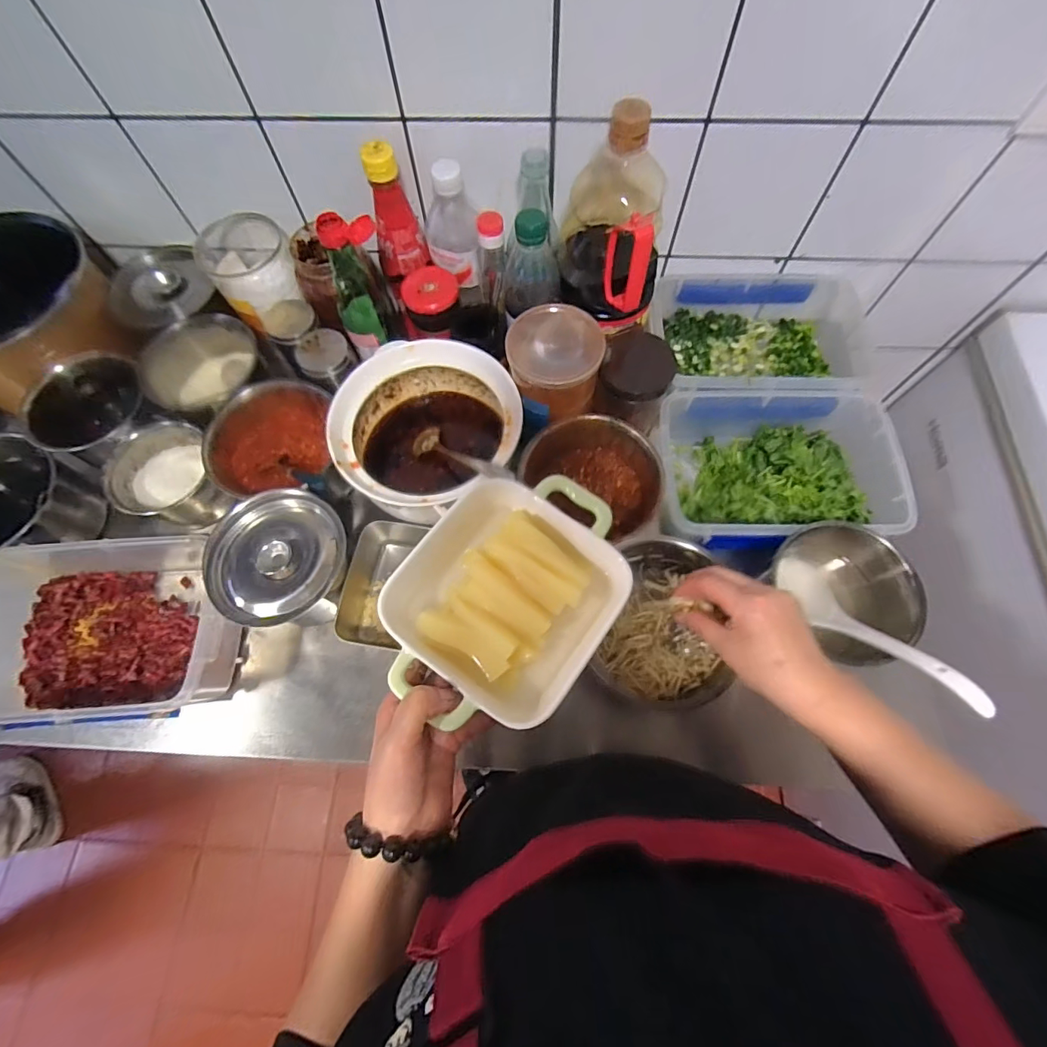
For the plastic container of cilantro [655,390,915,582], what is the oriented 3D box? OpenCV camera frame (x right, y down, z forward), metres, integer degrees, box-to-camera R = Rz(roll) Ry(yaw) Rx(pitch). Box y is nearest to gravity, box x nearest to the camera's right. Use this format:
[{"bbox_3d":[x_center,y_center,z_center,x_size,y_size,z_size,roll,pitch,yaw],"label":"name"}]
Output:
[{"bbox_3d":[0.288,-0.059,0.566,0.262,0.079,0.198,6,67,5],"label":"plastic container of cilantro"}]

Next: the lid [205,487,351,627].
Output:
[{"bbox_3d":[-0.249,0.034,0.485,0.133,0.032,0.124,0,90,-14],"label":"lid"}]

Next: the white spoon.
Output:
[{"bbox_3d":[0.338,0.095,0.463,0.042,0.045,0.212,-22,26,-7],"label":"white spoon"}]

